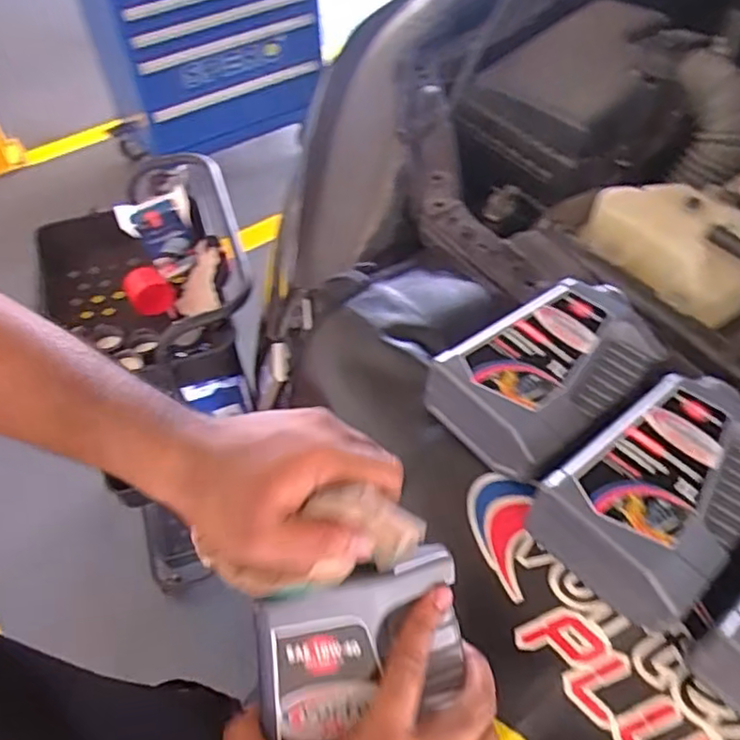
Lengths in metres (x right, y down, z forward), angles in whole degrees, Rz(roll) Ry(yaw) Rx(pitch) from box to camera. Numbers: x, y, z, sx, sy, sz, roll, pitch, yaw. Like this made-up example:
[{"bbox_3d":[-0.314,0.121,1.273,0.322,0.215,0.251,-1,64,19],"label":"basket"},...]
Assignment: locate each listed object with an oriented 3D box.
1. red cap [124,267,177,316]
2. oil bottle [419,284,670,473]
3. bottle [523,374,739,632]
[{"bbox_3d":[-0.371,-0.136,1.070,0.071,0.064,0.066,-13,53,-9],"label":"red cap"},{"bbox_3d":[0.164,-0.009,0.558,0.214,0.049,0.119,-36,59,-24],"label":"oil bottle"},{"bbox_3d":[0.236,0.076,0.488,0.220,0.054,0.121,-36,59,-24],"label":"bottle"}]

